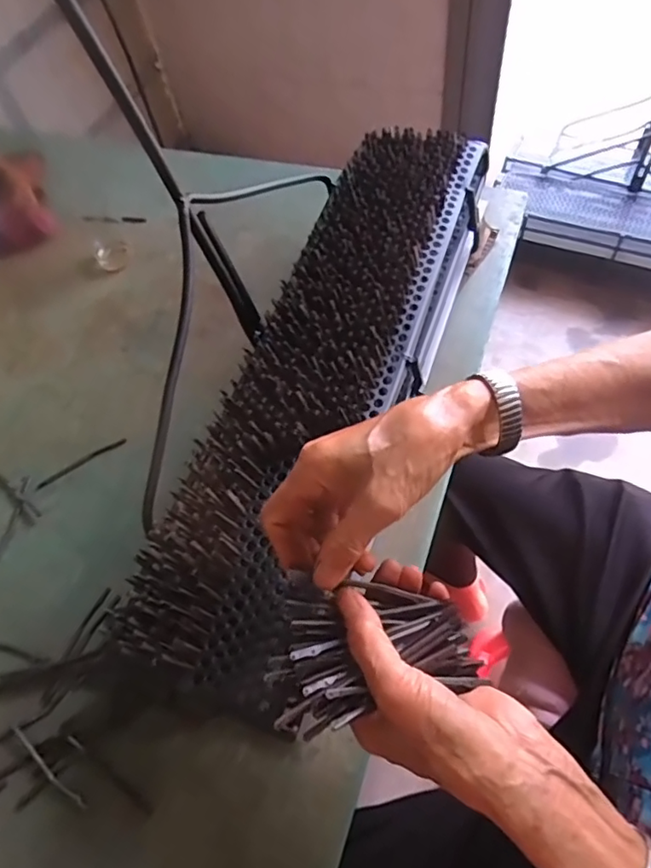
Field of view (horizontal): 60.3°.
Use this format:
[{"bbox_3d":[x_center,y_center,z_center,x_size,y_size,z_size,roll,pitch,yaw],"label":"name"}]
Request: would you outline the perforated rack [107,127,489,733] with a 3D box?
[{"bbox_3d":[0.017,-0.067,0.508,0.158,0.072,0.593,18,64,16],"label":"perforated rack"}]

